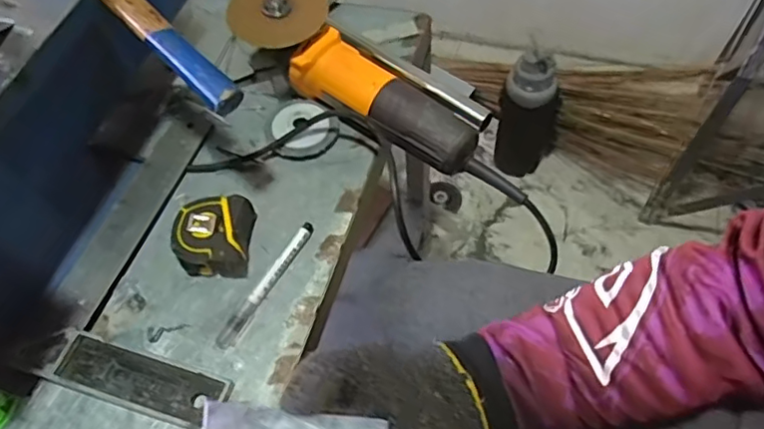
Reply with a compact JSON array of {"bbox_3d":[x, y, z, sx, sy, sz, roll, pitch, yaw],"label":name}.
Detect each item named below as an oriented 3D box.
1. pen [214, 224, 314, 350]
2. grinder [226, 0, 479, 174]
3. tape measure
[{"bbox_3d":[-0.104,0.061,0.540,0.016,0.012,0.136,25,62,17],"label":"pen"},{"bbox_3d":[-0.025,-0.136,0.607,0.279,0.074,0.096,38,66,10],"label":"grinder"},{"bbox_3d":[-0.156,0.019,0.553,0.068,0.032,0.072,1,58,3],"label":"tape measure"}]

